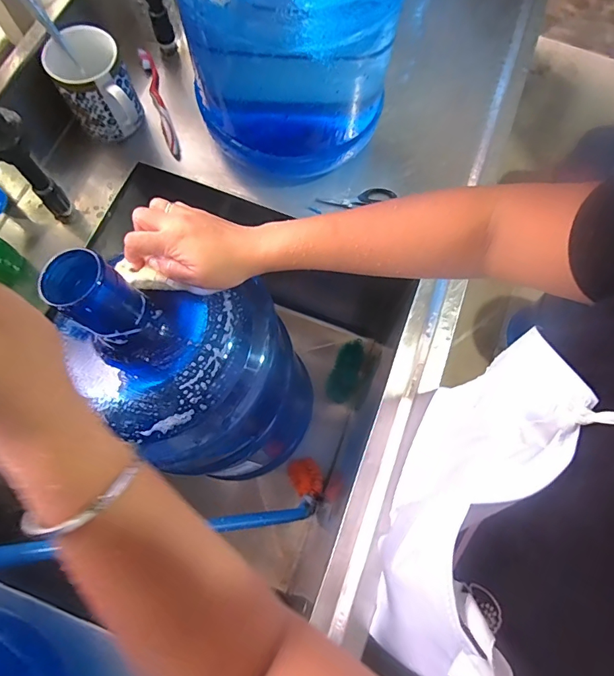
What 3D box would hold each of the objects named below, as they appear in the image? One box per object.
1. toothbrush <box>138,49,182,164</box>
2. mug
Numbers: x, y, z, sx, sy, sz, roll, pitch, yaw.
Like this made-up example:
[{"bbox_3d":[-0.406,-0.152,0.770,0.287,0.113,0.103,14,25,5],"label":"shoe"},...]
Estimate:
[{"bbox_3d":[-0.212,-0.339,0.602,0.018,0.025,0.178,-18,75,-6],"label":"toothbrush"},{"bbox_3d":[-0.273,-0.323,0.550,0.087,0.092,0.116,-26,76,-8],"label":"mug"}]

